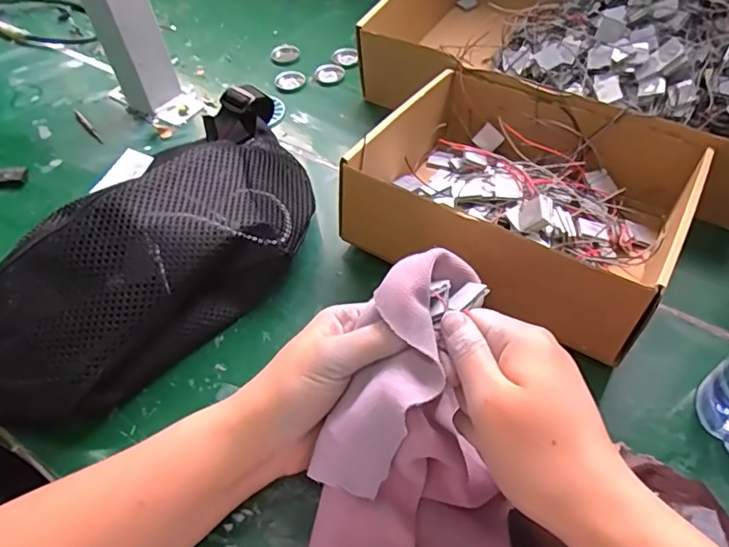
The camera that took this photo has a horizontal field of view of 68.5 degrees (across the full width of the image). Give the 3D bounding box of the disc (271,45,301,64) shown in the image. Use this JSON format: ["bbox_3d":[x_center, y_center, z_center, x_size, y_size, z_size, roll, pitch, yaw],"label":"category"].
[{"bbox_3d":[-0.087,-0.245,0.595,0.026,0.004,0.032,26,56,22],"label":"disc"}]

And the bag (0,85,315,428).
[{"bbox_3d":[-0.129,-0.030,0.371,0.141,0.084,0.320,22,55,20],"label":"bag"}]

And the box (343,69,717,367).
[{"bbox_3d":[0.110,-0.055,0.387,0.197,0.081,0.175,26,56,22],"label":"box"}]

